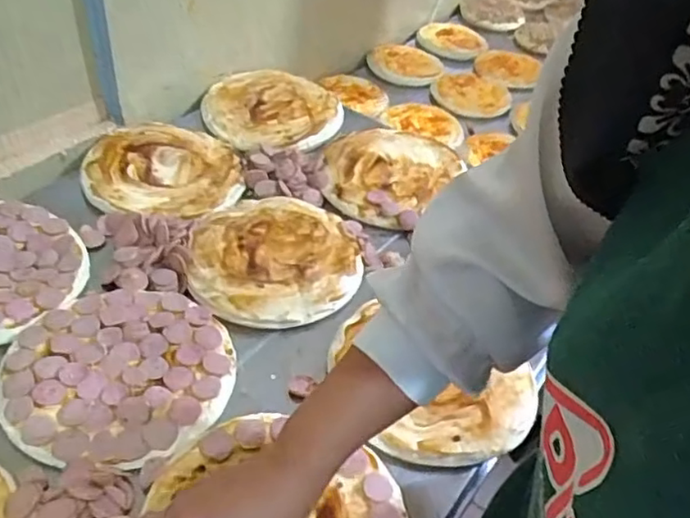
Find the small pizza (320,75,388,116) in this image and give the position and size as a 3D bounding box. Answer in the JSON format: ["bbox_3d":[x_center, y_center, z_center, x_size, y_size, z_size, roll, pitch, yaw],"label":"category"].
[{"bbox_3d":[0.028,-0.301,1.148,0.093,0.019,0.130,-28,54,-32],"label":"small pizza"}]

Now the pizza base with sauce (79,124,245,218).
[{"bbox_3d":[-0.231,-0.118,0.803,0.187,0.016,0.181,-11,46,-19],"label":"pizza base with sauce"}]

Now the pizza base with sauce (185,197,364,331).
[{"bbox_3d":[-0.082,-0.006,0.717,0.186,0.019,0.194,4,43,-4],"label":"pizza base with sauce"}]

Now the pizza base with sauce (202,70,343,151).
[{"bbox_3d":[-0.105,-0.225,0.929,0.195,0.016,0.174,-6,45,-14],"label":"pizza base with sauce"}]

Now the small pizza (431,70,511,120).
[{"bbox_3d":[0.237,-0.315,1.207,0.160,0.017,0.147,-15,48,-23],"label":"small pizza"}]

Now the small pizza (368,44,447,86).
[{"bbox_3d":[0.119,-0.390,1.255,0.135,0.014,0.144,-8,45,-16],"label":"small pizza"}]

